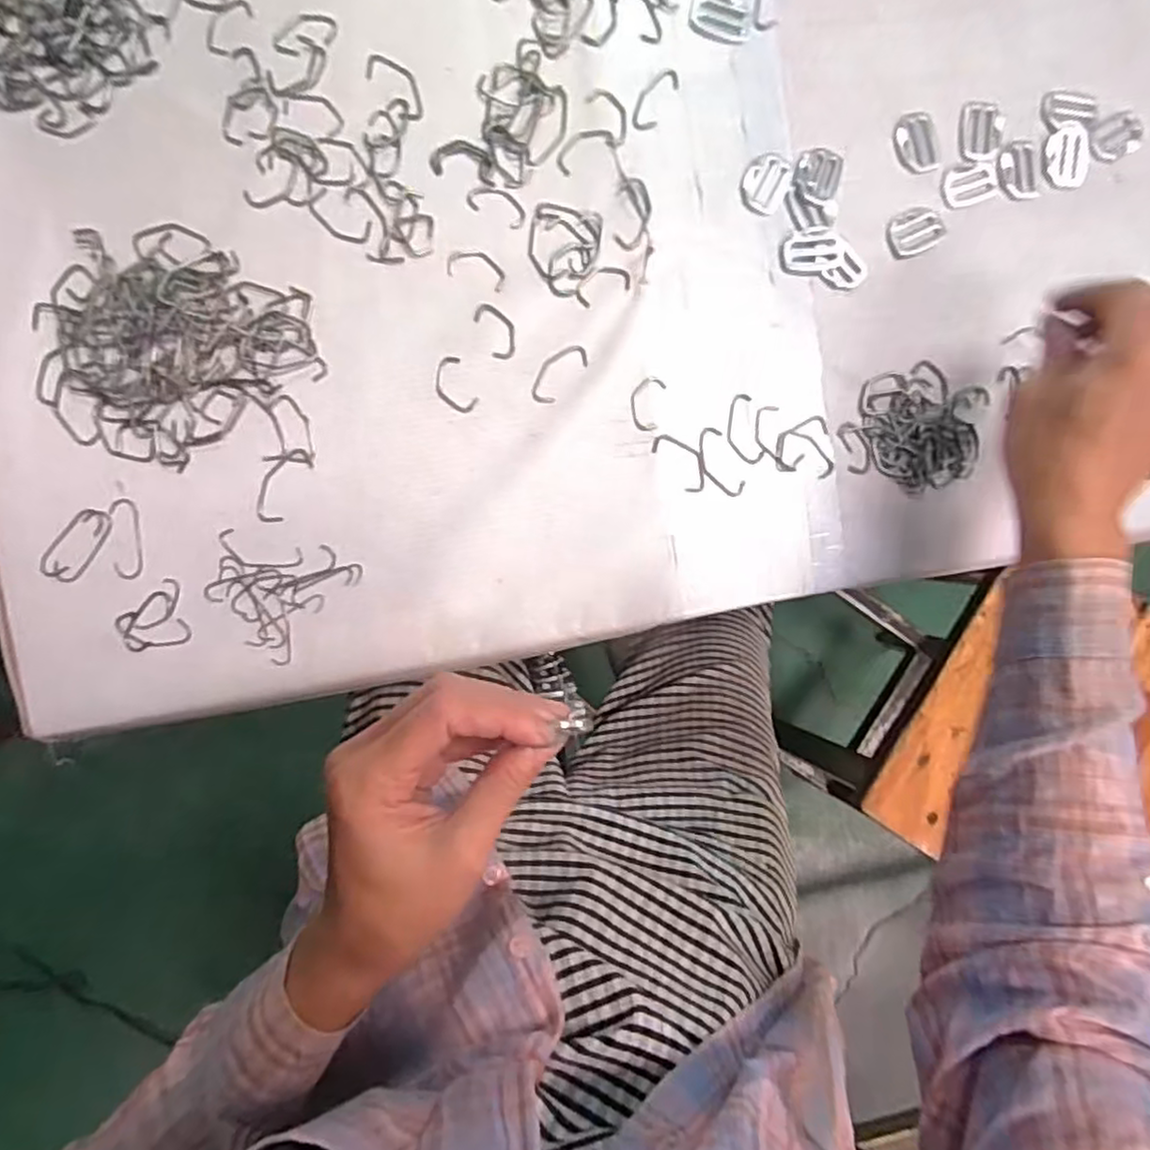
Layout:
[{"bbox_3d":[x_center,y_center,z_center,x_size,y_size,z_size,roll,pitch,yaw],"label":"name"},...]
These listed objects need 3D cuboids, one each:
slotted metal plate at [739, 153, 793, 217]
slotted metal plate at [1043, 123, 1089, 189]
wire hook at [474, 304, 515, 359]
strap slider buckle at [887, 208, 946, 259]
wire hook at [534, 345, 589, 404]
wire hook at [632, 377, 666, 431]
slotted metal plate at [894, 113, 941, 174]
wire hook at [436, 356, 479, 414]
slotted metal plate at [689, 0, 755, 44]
[{"bbox_3d":[0.111,-0.229,0.396,0.026,0.004,0.034,25,89,-5],"label":"slotted metal plate"},{"bbox_3d":[0.299,-0.255,0.413,0.027,0.004,0.039,0,91,-5],"label":"slotted metal plate"},{"bbox_3d":[-0.044,-0.139,0.386,0.018,0.004,0.033,-28,93,-4],"label":"wire hook"},{"bbox_3d":[0.203,-0.205,0.406,0.035,0.004,0.025,-28,93,-4],"label":"strap slider buckle"},{"bbox_3d":[-0.010,-0.116,0.389,0.019,0.004,0.040,42,87,-5],"label":"wire hook"},{"bbox_3d":[0.042,-0.100,0.394,0.018,0.004,0.031,13,90,-6],"label":"wire hook"},{"bbox_3d":[0.205,-0.259,0.407,0.025,0.004,0.034,-15,92,-5],"label":"slotted metal plate"},{"bbox_3d":[-0.068,-0.107,0.385,0.019,0.004,0.033,-26,93,-4],"label":"wire hook"},{"bbox_3d":[0.086,-0.324,0.394,0.038,0.004,0.026,10,90,-6],"label":"slotted metal plate"}]

